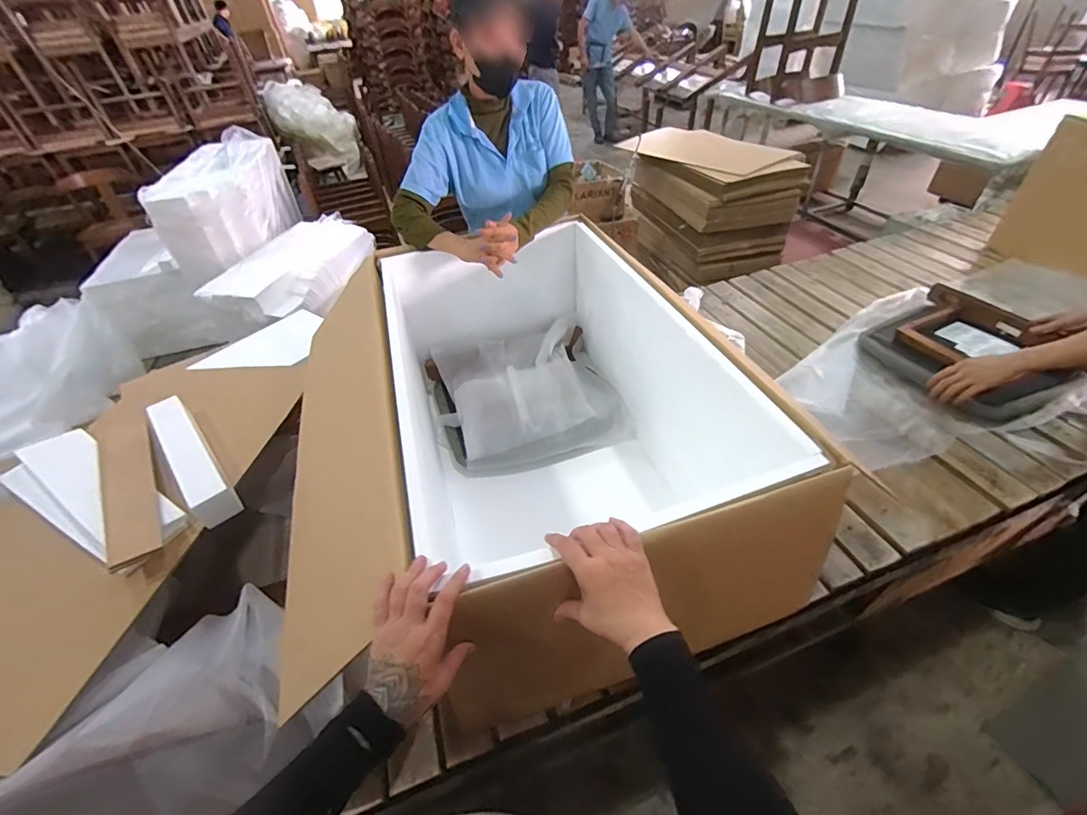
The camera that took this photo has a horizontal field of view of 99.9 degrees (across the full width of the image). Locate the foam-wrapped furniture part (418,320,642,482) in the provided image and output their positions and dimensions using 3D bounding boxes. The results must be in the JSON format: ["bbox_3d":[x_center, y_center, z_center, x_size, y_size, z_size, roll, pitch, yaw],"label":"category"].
[{"bbox_3d":[-0.057,-0.035,1.289,0.506,0.139,0.421,-16,44,-10],"label":"foam-wrapped furniture part"}]

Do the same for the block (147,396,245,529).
[{"bbox_3d":[-0.768,0.094,0.978,0.085,0.060,0.422,-36,51,-28],"label":"block"}]

